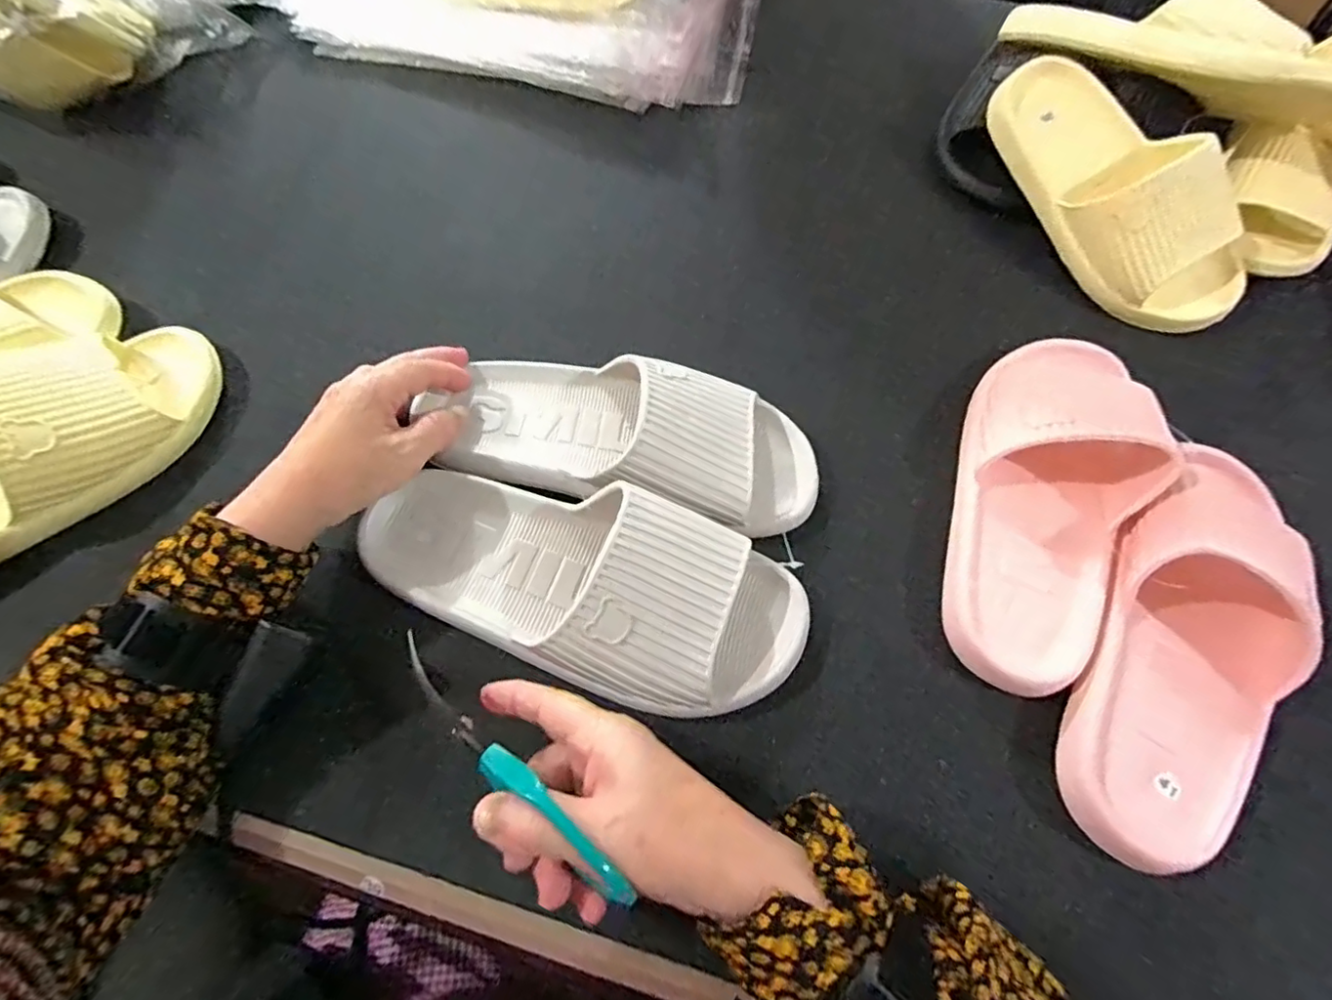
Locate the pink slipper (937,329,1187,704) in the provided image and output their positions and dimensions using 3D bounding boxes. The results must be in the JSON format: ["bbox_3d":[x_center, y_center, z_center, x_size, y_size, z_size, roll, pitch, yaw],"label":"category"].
[{"bbox_3d":[0.241,-0.010,0.366,0.098,0.060,0.244,22,67,8],"label":"pink slipper"}]

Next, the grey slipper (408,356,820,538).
[{"bbox_3d":[-0.023,-0.049,0.373,0.237,0.070,0.101,14,66,8],"label":"grey slipper"}]

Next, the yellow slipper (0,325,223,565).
[{"bbox_3d":[-0.401,-0.028,0.353,0.103,0.059,0.247,41,71,15],"label":"yellow slipper"}]

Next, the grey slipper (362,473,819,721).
[{"bbox_3d":[-0.051,0.039,0.330,0.272,0.064,0.108,17,66,6],"label":"grey slipper"}]

